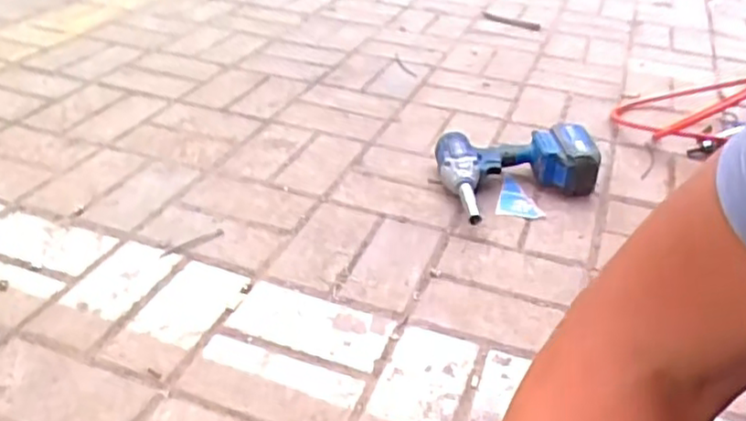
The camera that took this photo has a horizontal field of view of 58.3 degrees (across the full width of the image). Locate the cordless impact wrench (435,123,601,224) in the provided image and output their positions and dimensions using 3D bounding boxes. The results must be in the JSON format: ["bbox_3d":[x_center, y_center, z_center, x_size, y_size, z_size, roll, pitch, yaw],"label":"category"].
[{"bbox_3d":[0.215,-0.071,1.032,0.244,0.081,0.176,-13,37,-22],"label":"cordless impact wrench"}]

